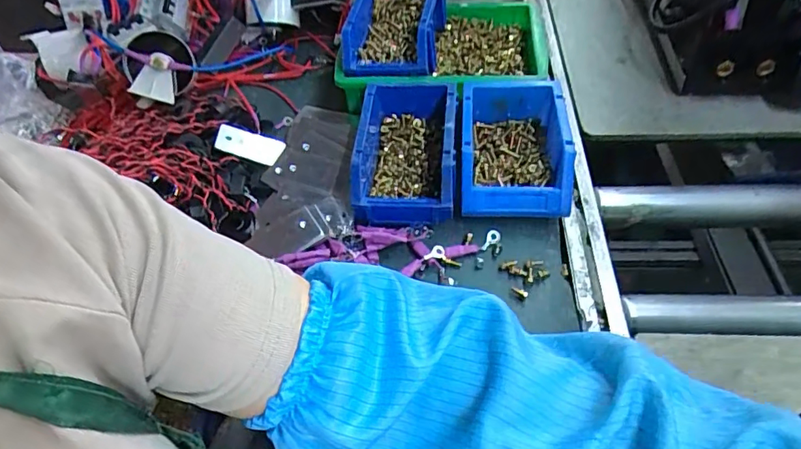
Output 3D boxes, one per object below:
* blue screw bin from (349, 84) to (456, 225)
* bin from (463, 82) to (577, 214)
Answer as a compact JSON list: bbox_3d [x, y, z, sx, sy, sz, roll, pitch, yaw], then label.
[{"bbox_3d":[0.008,-0.084,0.556,0.099,0.062,0.174,1,49,7],"label":"blue screw bin"},{"bbox_3d":[0.121,-0.087,0.548,0.110,0.059,0.160,1,49,7],"label":"bin"}]

